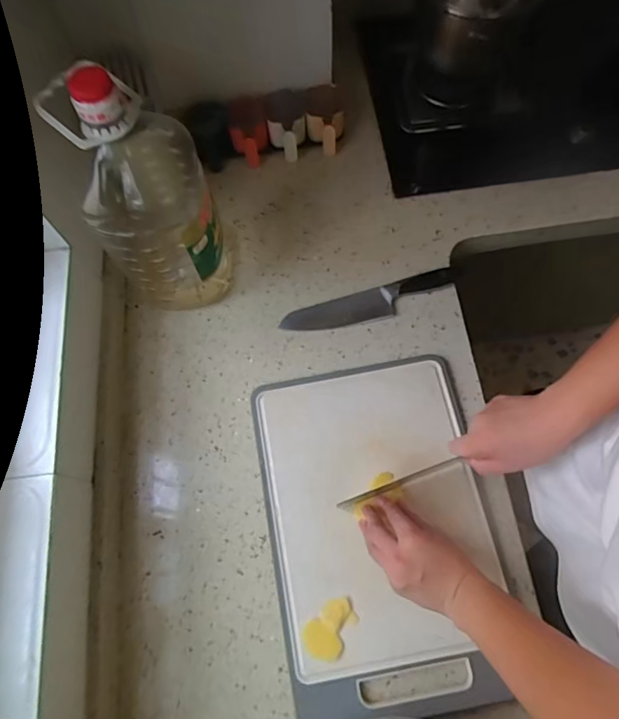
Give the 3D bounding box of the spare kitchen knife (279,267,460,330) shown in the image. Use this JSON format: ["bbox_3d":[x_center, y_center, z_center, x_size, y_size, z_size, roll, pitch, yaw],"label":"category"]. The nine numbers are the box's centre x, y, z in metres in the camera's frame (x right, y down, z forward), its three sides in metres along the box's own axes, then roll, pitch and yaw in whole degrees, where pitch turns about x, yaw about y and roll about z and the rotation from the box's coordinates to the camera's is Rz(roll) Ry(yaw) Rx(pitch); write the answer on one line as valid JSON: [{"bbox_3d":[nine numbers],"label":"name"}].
[{"bbox_3d":[0.096,-0.089,0.738,0.276,0.023,0.052,-14,68,-3],"label":"spare kitchen knife"}]

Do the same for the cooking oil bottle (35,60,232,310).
[{"bbox_3d":[-0.203,-0.212,0.628,0.137,0.342,0.158,-16,68,-4],"label":"cooking oil bottle"}]

